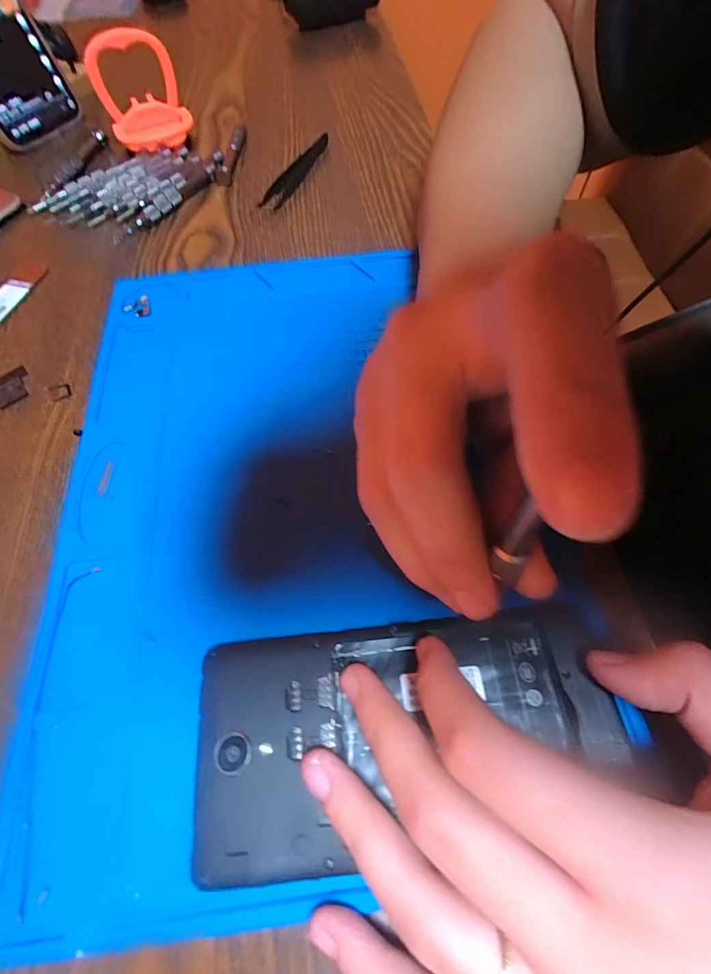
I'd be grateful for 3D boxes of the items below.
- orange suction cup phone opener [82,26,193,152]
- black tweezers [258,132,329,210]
[{"bbox_3d":[-0.170,-0.311,0.331,0.062,0.065,0.048,-22,64,-10],"label":"orange suction cup phone opener"},{"bbox_3d":[-0.047,-0.250,0.331,0.014,0.013,0.103,17,64,10],"label":"black tweezers"}]

